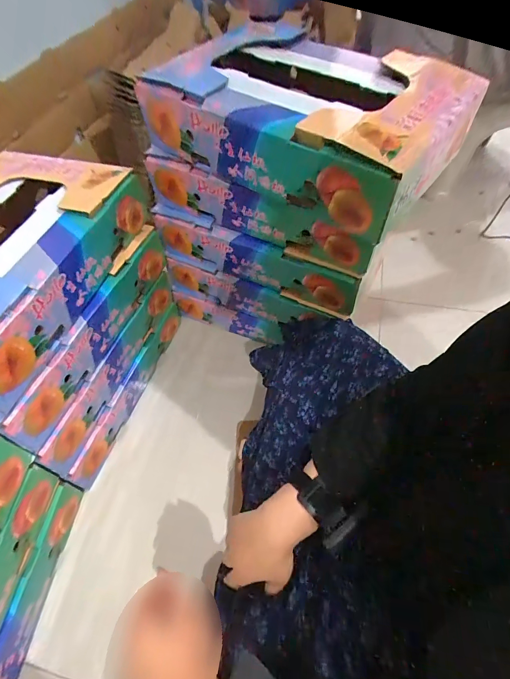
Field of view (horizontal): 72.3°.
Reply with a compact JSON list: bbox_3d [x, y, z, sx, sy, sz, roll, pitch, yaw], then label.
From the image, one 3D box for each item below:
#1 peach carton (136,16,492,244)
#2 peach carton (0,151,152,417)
[{"bbox_3d":[0.066,-0.316,0.490,0.389,0.115,0.250,33,64,24],"label":"peach carton"},{"bbox_3d":[-0.364,-0.120,0.510,0.254,0.110,0.394,11,57,12],"label":"peach carton"}]

